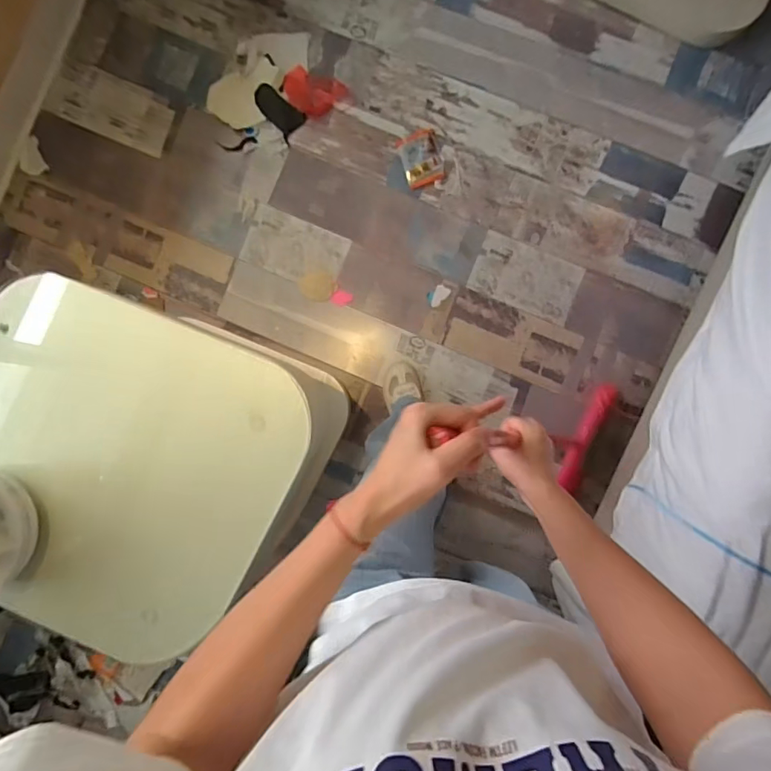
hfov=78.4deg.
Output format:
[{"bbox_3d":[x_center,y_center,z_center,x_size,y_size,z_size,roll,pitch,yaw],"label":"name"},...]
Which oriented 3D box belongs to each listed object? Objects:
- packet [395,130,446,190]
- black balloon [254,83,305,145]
[{"bbox_3d":[0.099,-0.618,1.284,0.109,0.012,0.145,-20,90,3],"label":"packet"},{"bbox_3d":[-0.297,-0.746,1.289,0.152,0.018,0.086,41,92,2],"label":"black balloon"}]

